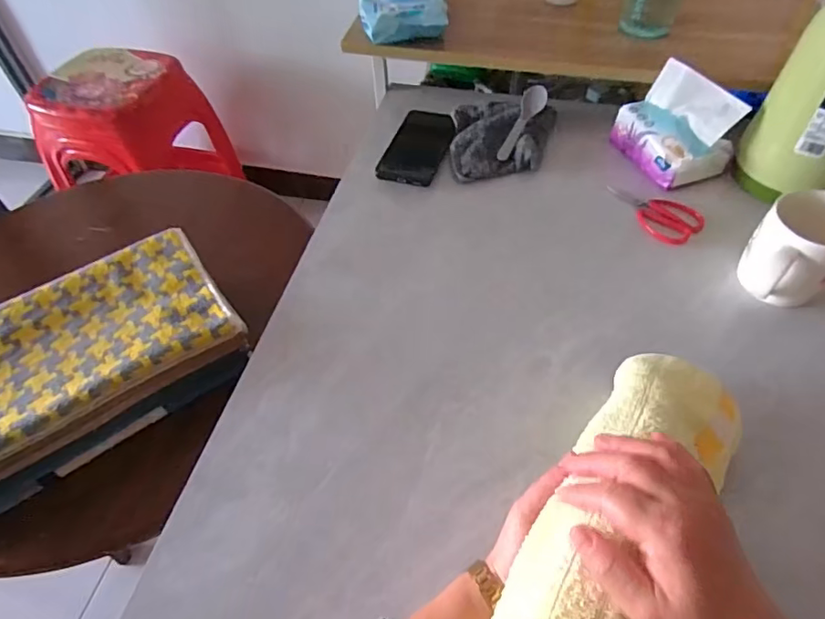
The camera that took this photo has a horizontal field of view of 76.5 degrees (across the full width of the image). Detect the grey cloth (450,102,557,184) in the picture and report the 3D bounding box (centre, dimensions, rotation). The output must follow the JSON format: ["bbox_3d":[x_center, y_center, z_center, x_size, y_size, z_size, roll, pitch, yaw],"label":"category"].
[{"bbox_3d":[0.124,-0.231,0.711,0.136,0.021,0.150,4,52,5],"label":"grey cloth"}]

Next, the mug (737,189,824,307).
[{"bbox_3d":[0.374,-0.053,0.519,0.085,0.098,0.079,-36,59,-24],"label":"mug"}]

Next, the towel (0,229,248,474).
[{"bbox_3d":[-0.350,0.040,0.510,0.317,0.048,0.172,-29,57,-19],"label":"towel"}]

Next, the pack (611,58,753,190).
[{"bbox_3d":[0.328,-0.230,0.650,0.090,0.088,0.129,-20,54,-13],"label":"pack"}]

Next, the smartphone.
[{"bbox_3d":[0.010,-0.225,0.722,0.079,0.015,0.149,13,53,11],"label":"smartphone"}]

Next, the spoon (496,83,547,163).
[{"bbox_3d":[0.148,-0.252,0.701,0.034,0.031,0.124,21,61,15],"label":"spoon"}]

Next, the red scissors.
[{"bbox_3d":[0.287,-0.119,0.632,0.062,0.017,0.116,-30,57,-20],"label":"red scissors"}]

